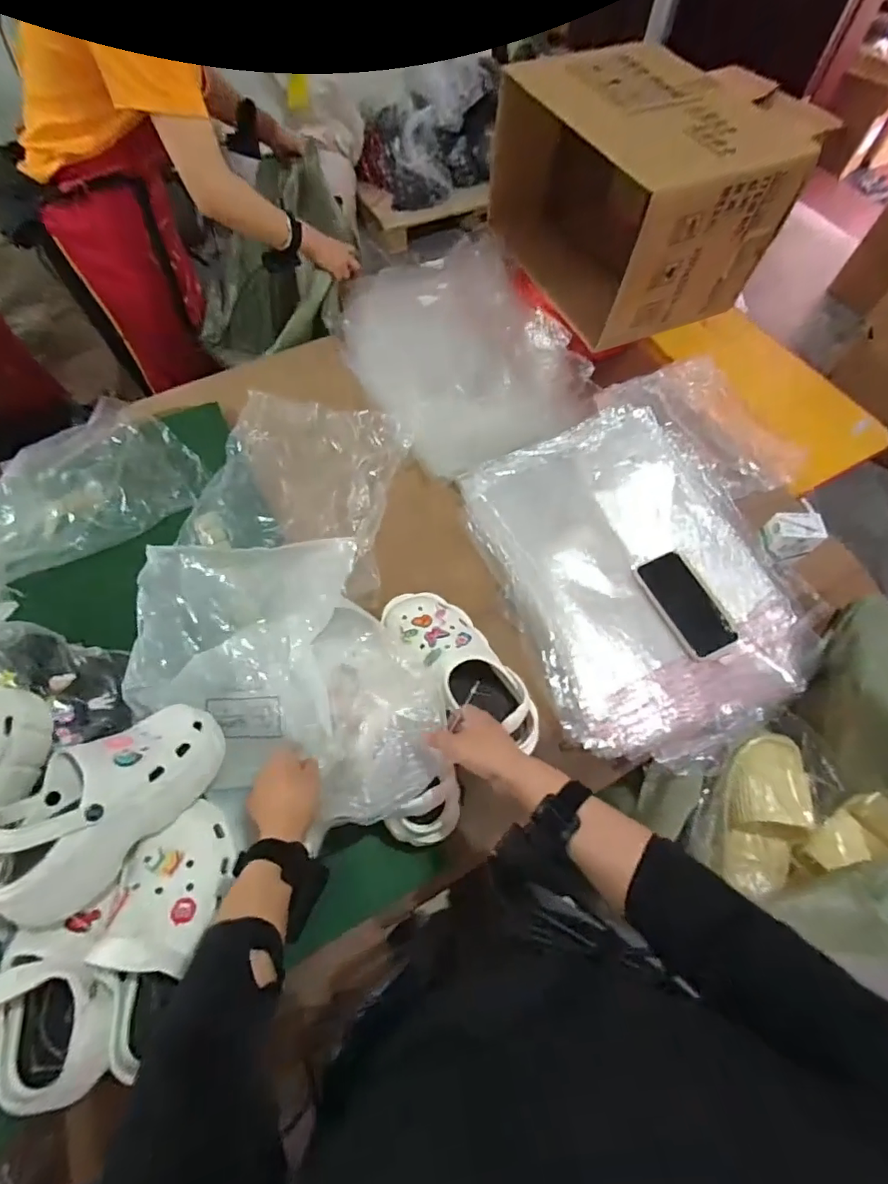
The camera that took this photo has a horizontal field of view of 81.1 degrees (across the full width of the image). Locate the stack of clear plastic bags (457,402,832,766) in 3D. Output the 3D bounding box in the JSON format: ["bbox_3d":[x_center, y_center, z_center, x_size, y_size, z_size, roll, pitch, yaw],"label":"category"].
[{"bbox_3d":[0.276,-0.046,0.787,0.374,0.076,0.554,-17,64,-10],"label":"stack of clear plastic bags"}]

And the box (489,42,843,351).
[{"bbox_3d":[0.291,-0.630,0.836,0.251,0.247,0.392,-25,66,-13],"label":"box"}]

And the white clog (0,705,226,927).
[{"bbox_3d":[-0.361,0.216,0.559,0.125,0.115,0.229,31,66,14],"label":"white clog"}]

